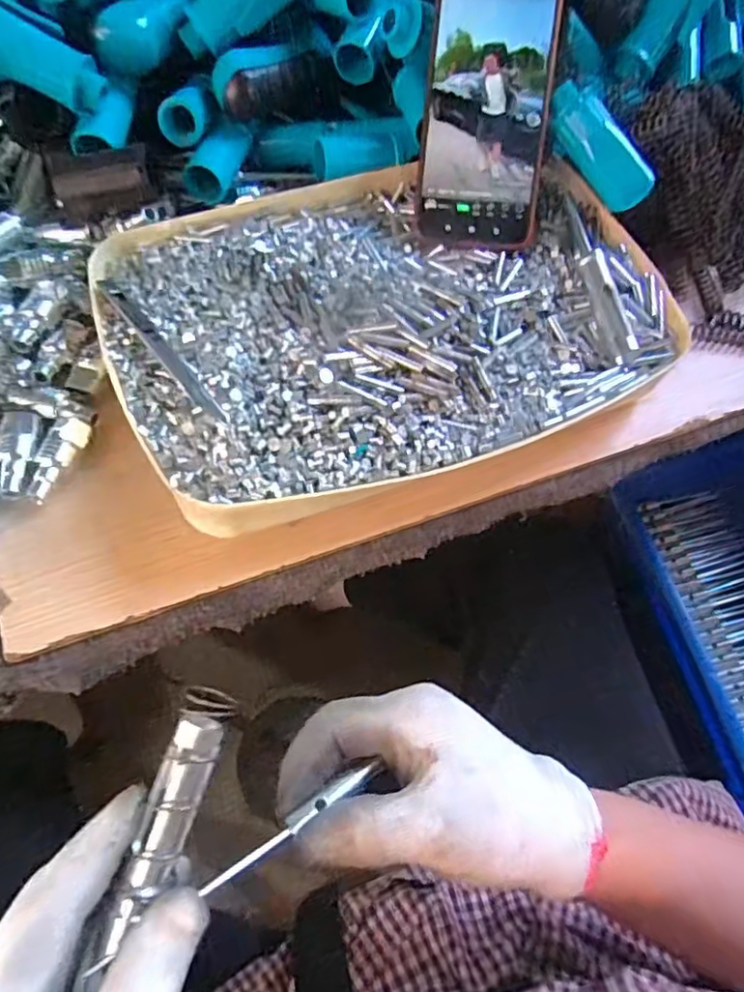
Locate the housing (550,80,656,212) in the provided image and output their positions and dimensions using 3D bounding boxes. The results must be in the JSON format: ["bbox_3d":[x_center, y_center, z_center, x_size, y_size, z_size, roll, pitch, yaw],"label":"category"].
[{"bbox_3d":[0.145,-0.222,0.395,0.023,0.029,0.084,-41,94,-22],"label":"housing"}]

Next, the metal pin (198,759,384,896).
[{"bbox_3d":[-0.031,0.135,0.256,0.081,0.004,0.007,-25,66,-30],"label":"metal pin"}]

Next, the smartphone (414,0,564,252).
[{"bbox_3d":[0.073,-0.244,0.392,0.078,0.014,0.166,5,99,-1],"label":"smartphone"}]

